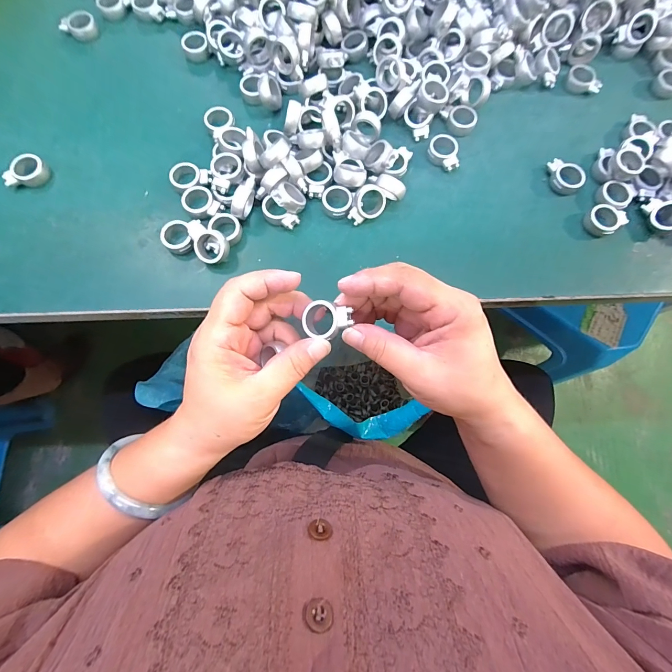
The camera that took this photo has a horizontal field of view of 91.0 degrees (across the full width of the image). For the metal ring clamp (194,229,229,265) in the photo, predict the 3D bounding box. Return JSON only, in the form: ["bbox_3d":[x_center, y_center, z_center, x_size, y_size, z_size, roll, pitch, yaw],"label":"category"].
[{"bbox_3d":[-0.099,-0.071,0.265,0.026,0.016,0.024,0,77,-1],"label":"metal ring clamp"}]

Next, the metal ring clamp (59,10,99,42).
[{"bbox_3d":[-0.250,-0.302,0.322,0.032,0.012,0.024,-32,79,-8],"label":"metal ring clamp"}]

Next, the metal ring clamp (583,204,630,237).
[{"bbox_3d":[0.230,-0.100,0.282,0.032,0.009,0.026,-32,79,-8],"label":"metal ring clamp"}]

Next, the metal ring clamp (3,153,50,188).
[{"bbox_3d":[-0.263,-0.138,0.281,0.025,0.012,0.033,37,79,7],"label":"metal ring clamp"}]

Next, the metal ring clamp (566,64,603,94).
[{"bbox_3d":[0.239,-0.245,0.319,0.024,0.012,0.031,-37,80,-9],"label":"metal ring clamp"}]

